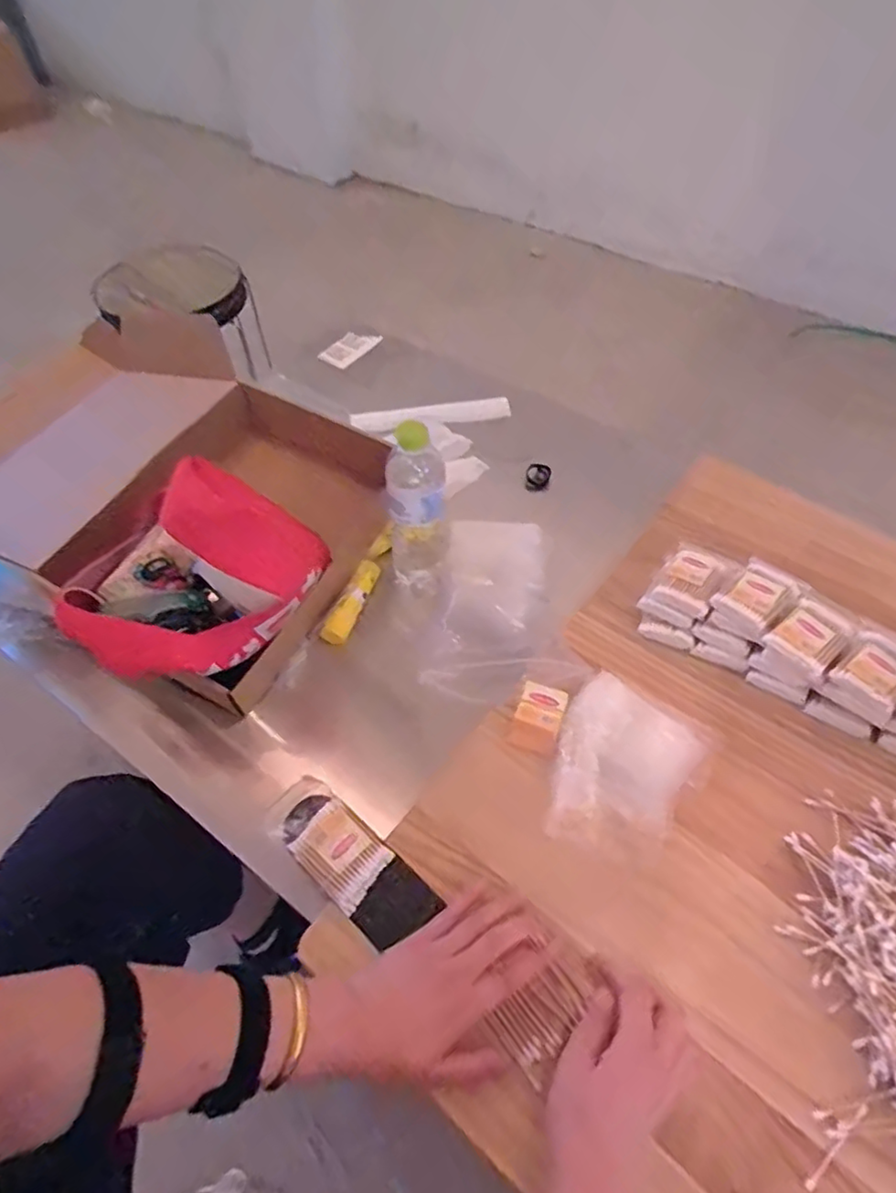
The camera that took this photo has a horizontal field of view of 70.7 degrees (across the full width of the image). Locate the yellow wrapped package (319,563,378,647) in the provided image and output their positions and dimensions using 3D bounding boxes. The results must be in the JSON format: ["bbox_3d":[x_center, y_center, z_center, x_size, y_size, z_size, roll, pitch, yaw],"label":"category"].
[{"bbox_3d":[-0.118,0.008,0.776,0.024,0.026,0.110,27,84,18],"label":"yellow wrapped package"}]

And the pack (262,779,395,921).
[{"bbox_3d":[-0.108,0.218,0.567,0.116,0.026,0.063,35,61,23],"label":"pack"}]

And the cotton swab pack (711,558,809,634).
[{"bbox_3d":[0.324,-0.001,0.656,0.086,0.019,0.063,-36,61,-24],"label":"cotton swab pack"}]

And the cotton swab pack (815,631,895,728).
[{"bbox_3d":[0.406,0.076,0.605,0.085,0.031,0.062,-37,62,-24],"label":"cotton swab pack"}]

